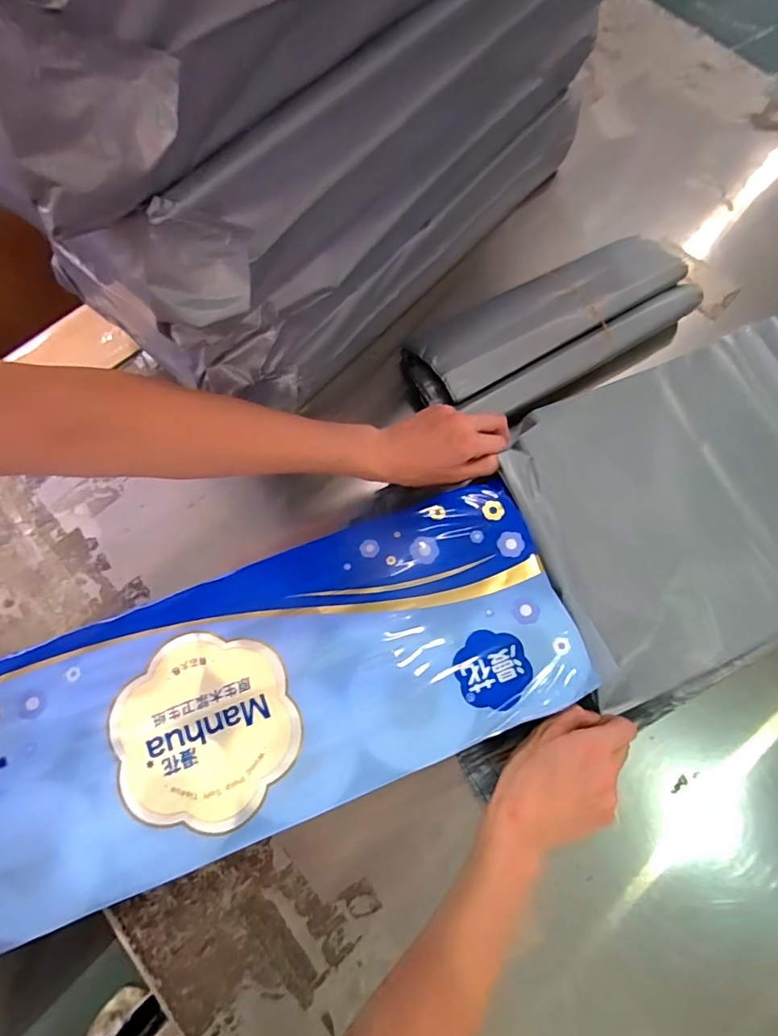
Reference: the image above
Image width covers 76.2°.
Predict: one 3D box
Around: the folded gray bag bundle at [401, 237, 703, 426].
[{"bbox_3d":[0.194,-0.222,0.608,0.360,0.057,0.151,-27,76,-9],"label":"folded gray bag bundle"}]

